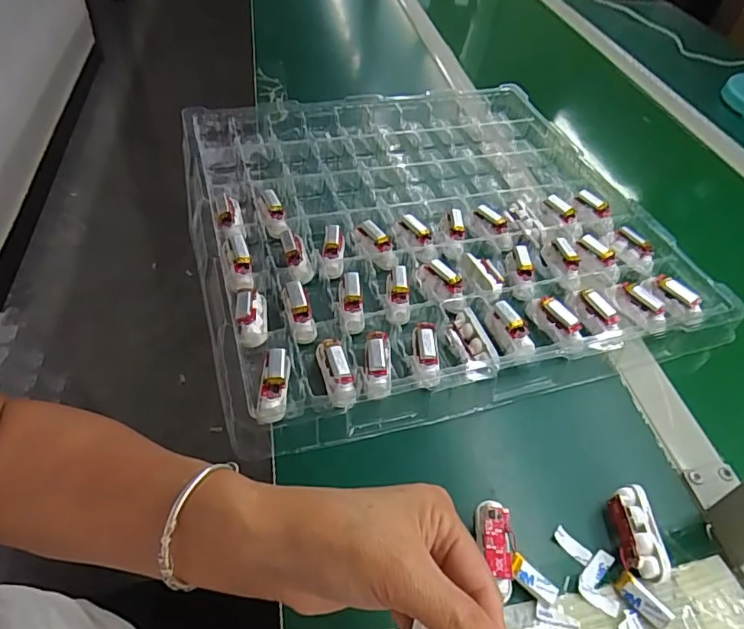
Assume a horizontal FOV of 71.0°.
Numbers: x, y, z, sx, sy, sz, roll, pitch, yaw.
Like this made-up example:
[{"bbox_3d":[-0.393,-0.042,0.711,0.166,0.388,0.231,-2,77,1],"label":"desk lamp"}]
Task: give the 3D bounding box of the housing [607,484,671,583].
[{"bbox_3d":[0.175,0.147,0.349,0.026,0.018,0.059,4,47,-4],"label":"housing"}]

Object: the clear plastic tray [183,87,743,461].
[{"bbox_3d":[0.055,-0.107,0.562,0.460,0.039,0.465,-9,49,-15],"label":"clear plastic tray"}]

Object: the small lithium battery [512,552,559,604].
[{"bbox_3d":[0.101,0.165,0.324,0.034,0.004,0.013,40,55,8],"label":"small lithium battery"}]

